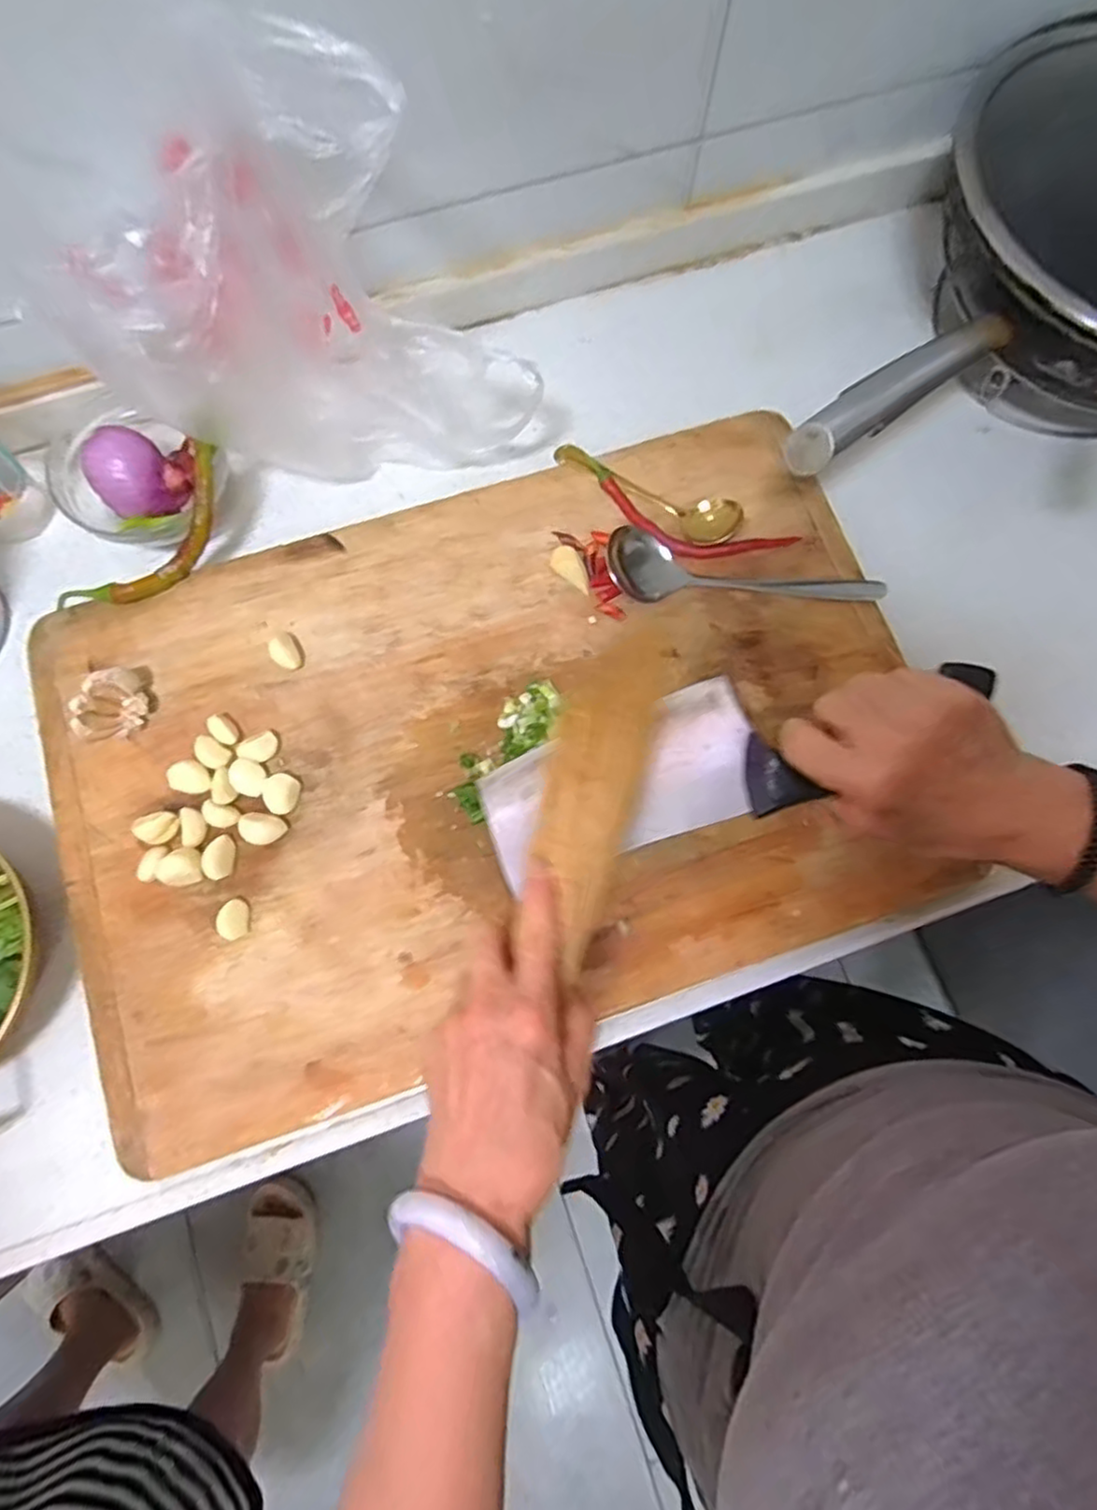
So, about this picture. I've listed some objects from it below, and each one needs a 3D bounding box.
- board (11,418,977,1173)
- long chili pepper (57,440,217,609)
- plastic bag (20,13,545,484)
[{"bbox_3d":[-0.044,-0.017,0.486,0.579,0.036,0.411,-17,77,-4],"label":"board"},{"bbox_3d":[-0.279,-0.152,0.492,0.041,0.032,0.155,43,97,9],"label":"long chili pepper"},{"bbox_3d":[-0.155,-0.283,0.439,0.248,0.208,0.095,-10,77,-2],"label":"plastic bag"}]

